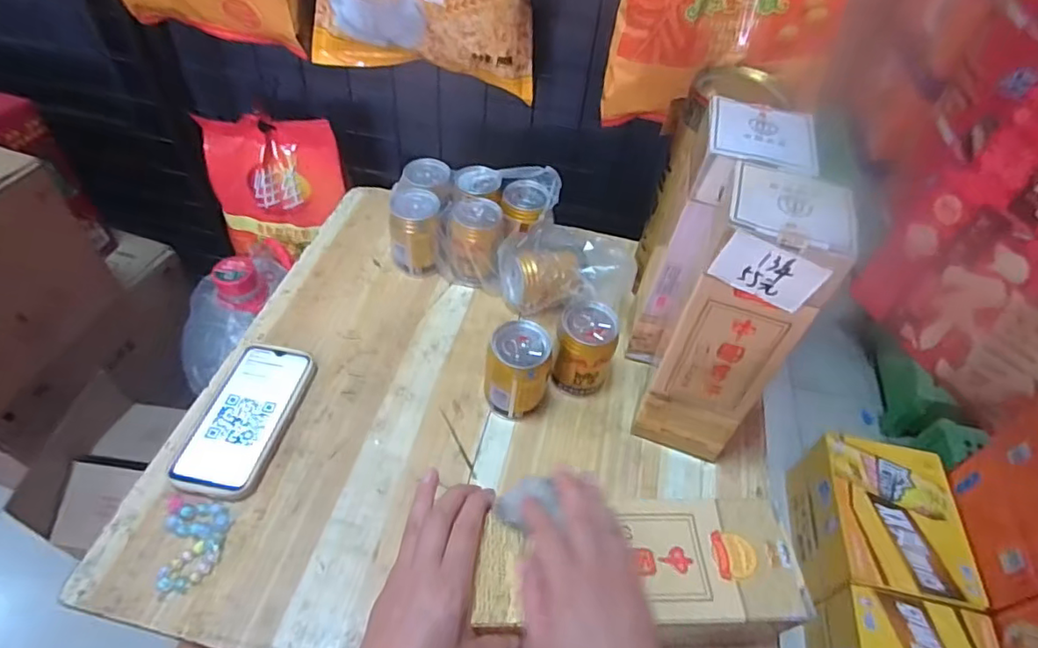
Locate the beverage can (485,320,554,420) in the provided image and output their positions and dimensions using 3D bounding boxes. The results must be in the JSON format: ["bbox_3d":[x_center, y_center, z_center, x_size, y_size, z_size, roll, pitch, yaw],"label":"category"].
[{"bbox_3d":[-0.001,0.051,0.580,0.061,0.096,0.055,11,50,4],"label":"beverage can"}]

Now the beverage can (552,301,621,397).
[{"bbox_3d":[0.069,0.030,0.607,0.060,0.089,0.060,3,50,-3],"label":"beverage can"}]

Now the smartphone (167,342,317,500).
[{"bbox_3d":[-0.272,0.093,0.572,0.084,0.014,0.167,10,50,3],"label":"smartphone"}]

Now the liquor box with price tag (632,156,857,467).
[{"bbox_3d":[0.186,0.004,0.512,0.086,0.268,0.091,18,50,9],"label":"liquor box with price tag"}]

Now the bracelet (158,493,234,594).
[{"bbox_3d":[-0.278,0.184,0.492,0.051,0.009,0.081,-8,51,-12],"label":"bracelet"}]

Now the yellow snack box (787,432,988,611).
[{"bbox_3d":[0.635,0.359,1.007,0.223,0.148,0.264,9,50,3],"label":"yellow snack box"}]

